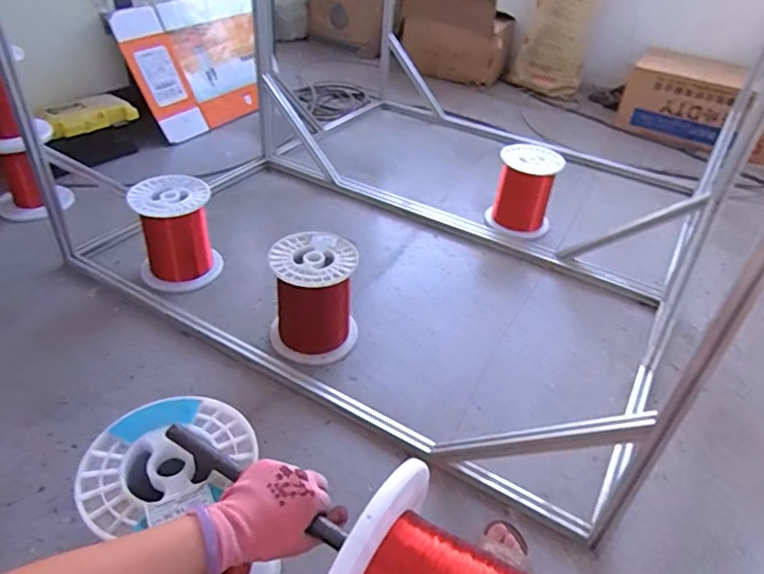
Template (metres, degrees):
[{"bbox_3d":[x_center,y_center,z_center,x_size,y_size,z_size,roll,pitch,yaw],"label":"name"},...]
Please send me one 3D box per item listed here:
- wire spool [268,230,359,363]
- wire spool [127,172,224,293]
[{"bbox_3d":[-0.155,0.028,1.299,0.188,0.245,0.187,3,38,-2],"label":"wire spool"},{"bbox_3d":[-0.549,-0.144,1.470,0.206,0.230,0.202,-11,41,-19],"label":"wire spool"}]

